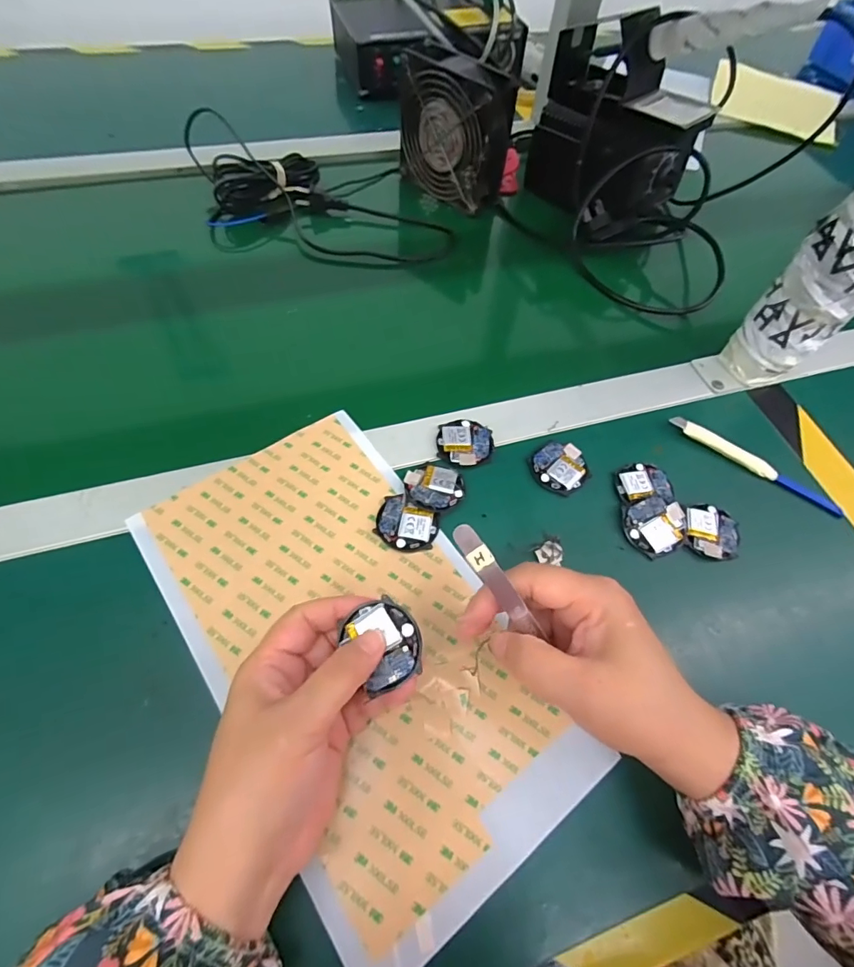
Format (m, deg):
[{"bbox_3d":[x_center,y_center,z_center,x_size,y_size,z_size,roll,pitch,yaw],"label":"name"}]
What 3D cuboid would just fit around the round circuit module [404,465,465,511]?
[{"bbox_3d":[0.006,0.002,0.340,0.042,0.009,0.039,2,61,-3],"label":"round circuit module"}]

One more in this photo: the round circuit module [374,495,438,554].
[{"bbox_3d":[-0.015,0.029,0.327,0.043,0.009,0.035,29,63,12],"label":"round circuit module"}]

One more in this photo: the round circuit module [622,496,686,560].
[{"bbox_3d":[0.166,0.029,0.339,0.044,0.007,0.044,0,75,1],"label":"round circuit module"}]

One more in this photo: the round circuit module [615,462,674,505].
[{"bbox_3d":[0.166,-0.001,0.356,0.041,0.009,0.036,-4,61,-6],"label":"round circuit module"}]

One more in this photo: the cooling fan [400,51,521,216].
[{"bbox_3d":[0.028,-0.377,0.505,0.117,0.112,0.048,40,66,17],"label":"cooling fan"}]

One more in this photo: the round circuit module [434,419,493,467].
[{"bbox_3d":[0.029,-0.032,0.364,0.043,0.004,0.041,2,61,-3],"label":"round circuit module"}]

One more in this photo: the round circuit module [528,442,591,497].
[{"bbox_3d":[0.101,-0.013,0.360,0.045,0.005,0.042,2,61,-3],"label":"round circuit module"}]

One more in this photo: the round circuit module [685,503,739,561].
[{"bbox_3d":[0.206,0.036,0.339,0.040,0.007,0.040,2,61,-3],"label":"round circuit module"}]

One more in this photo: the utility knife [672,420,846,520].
[{"bbox_3d":[0.260,-0.016,0.371,0.136,0.012,0.015,31,63,13],"label":"utility knife"}]

